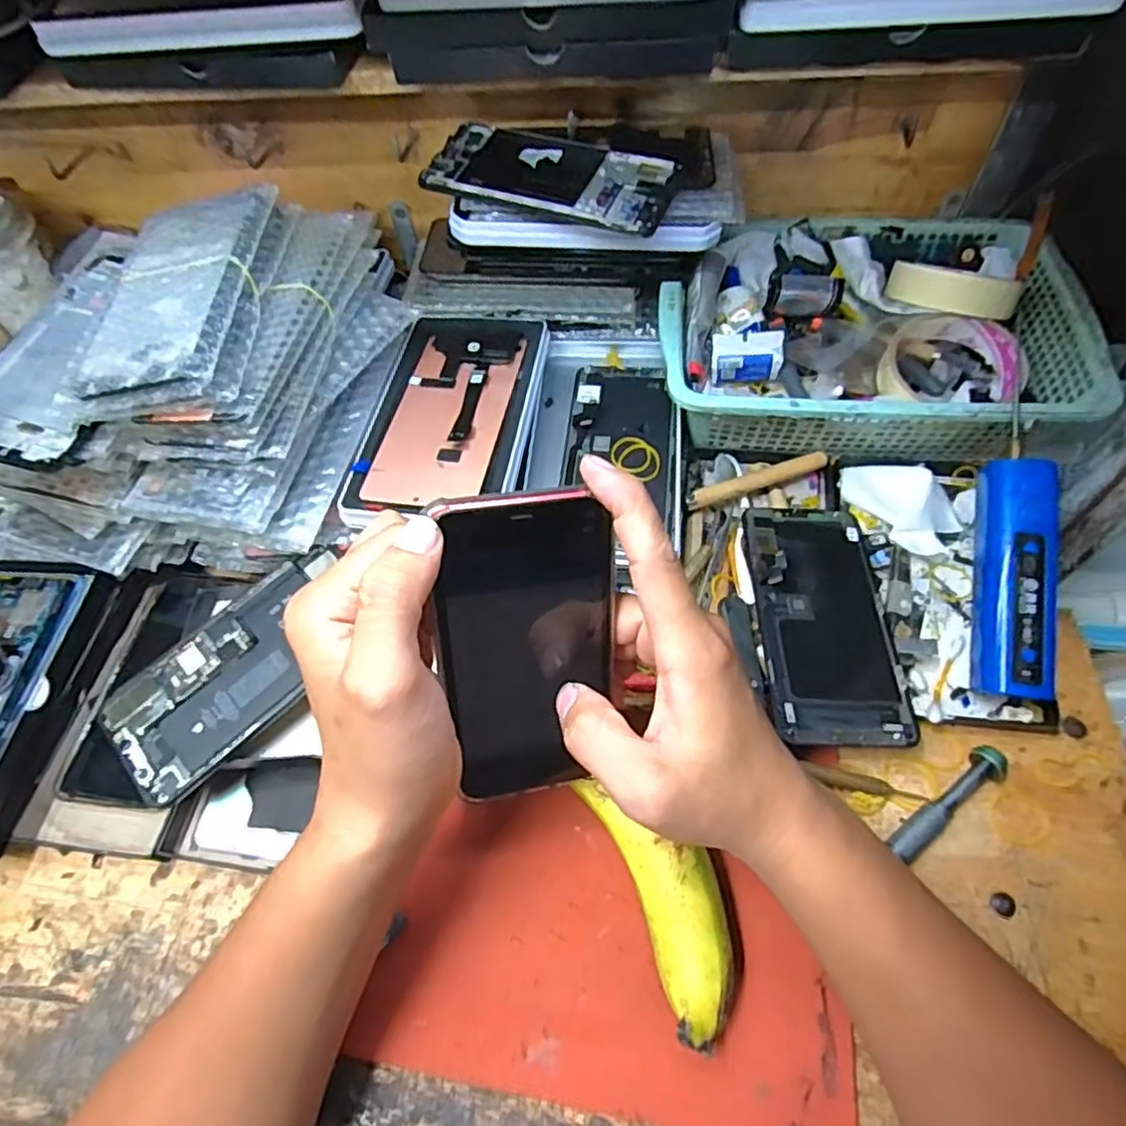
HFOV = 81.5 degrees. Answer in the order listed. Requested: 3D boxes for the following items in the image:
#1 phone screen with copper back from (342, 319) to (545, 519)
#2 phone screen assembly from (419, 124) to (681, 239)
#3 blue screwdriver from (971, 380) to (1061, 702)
[{"bbox_3d":[-0.073,-0.101,0.429,0.095,0.007,0.171,7,60,8],"label":"phone screen with copper back"},{"bbox_3d":[-0.006,-0.246,0.413,0.152,0.014,0.073,16,62,13],"label":"phone screen assembly"},{"bbox_3d":[0.254,-0.010,0.365,0.032,0.029,0.166,7,80,8],"label":"blue screwdriver"}]

